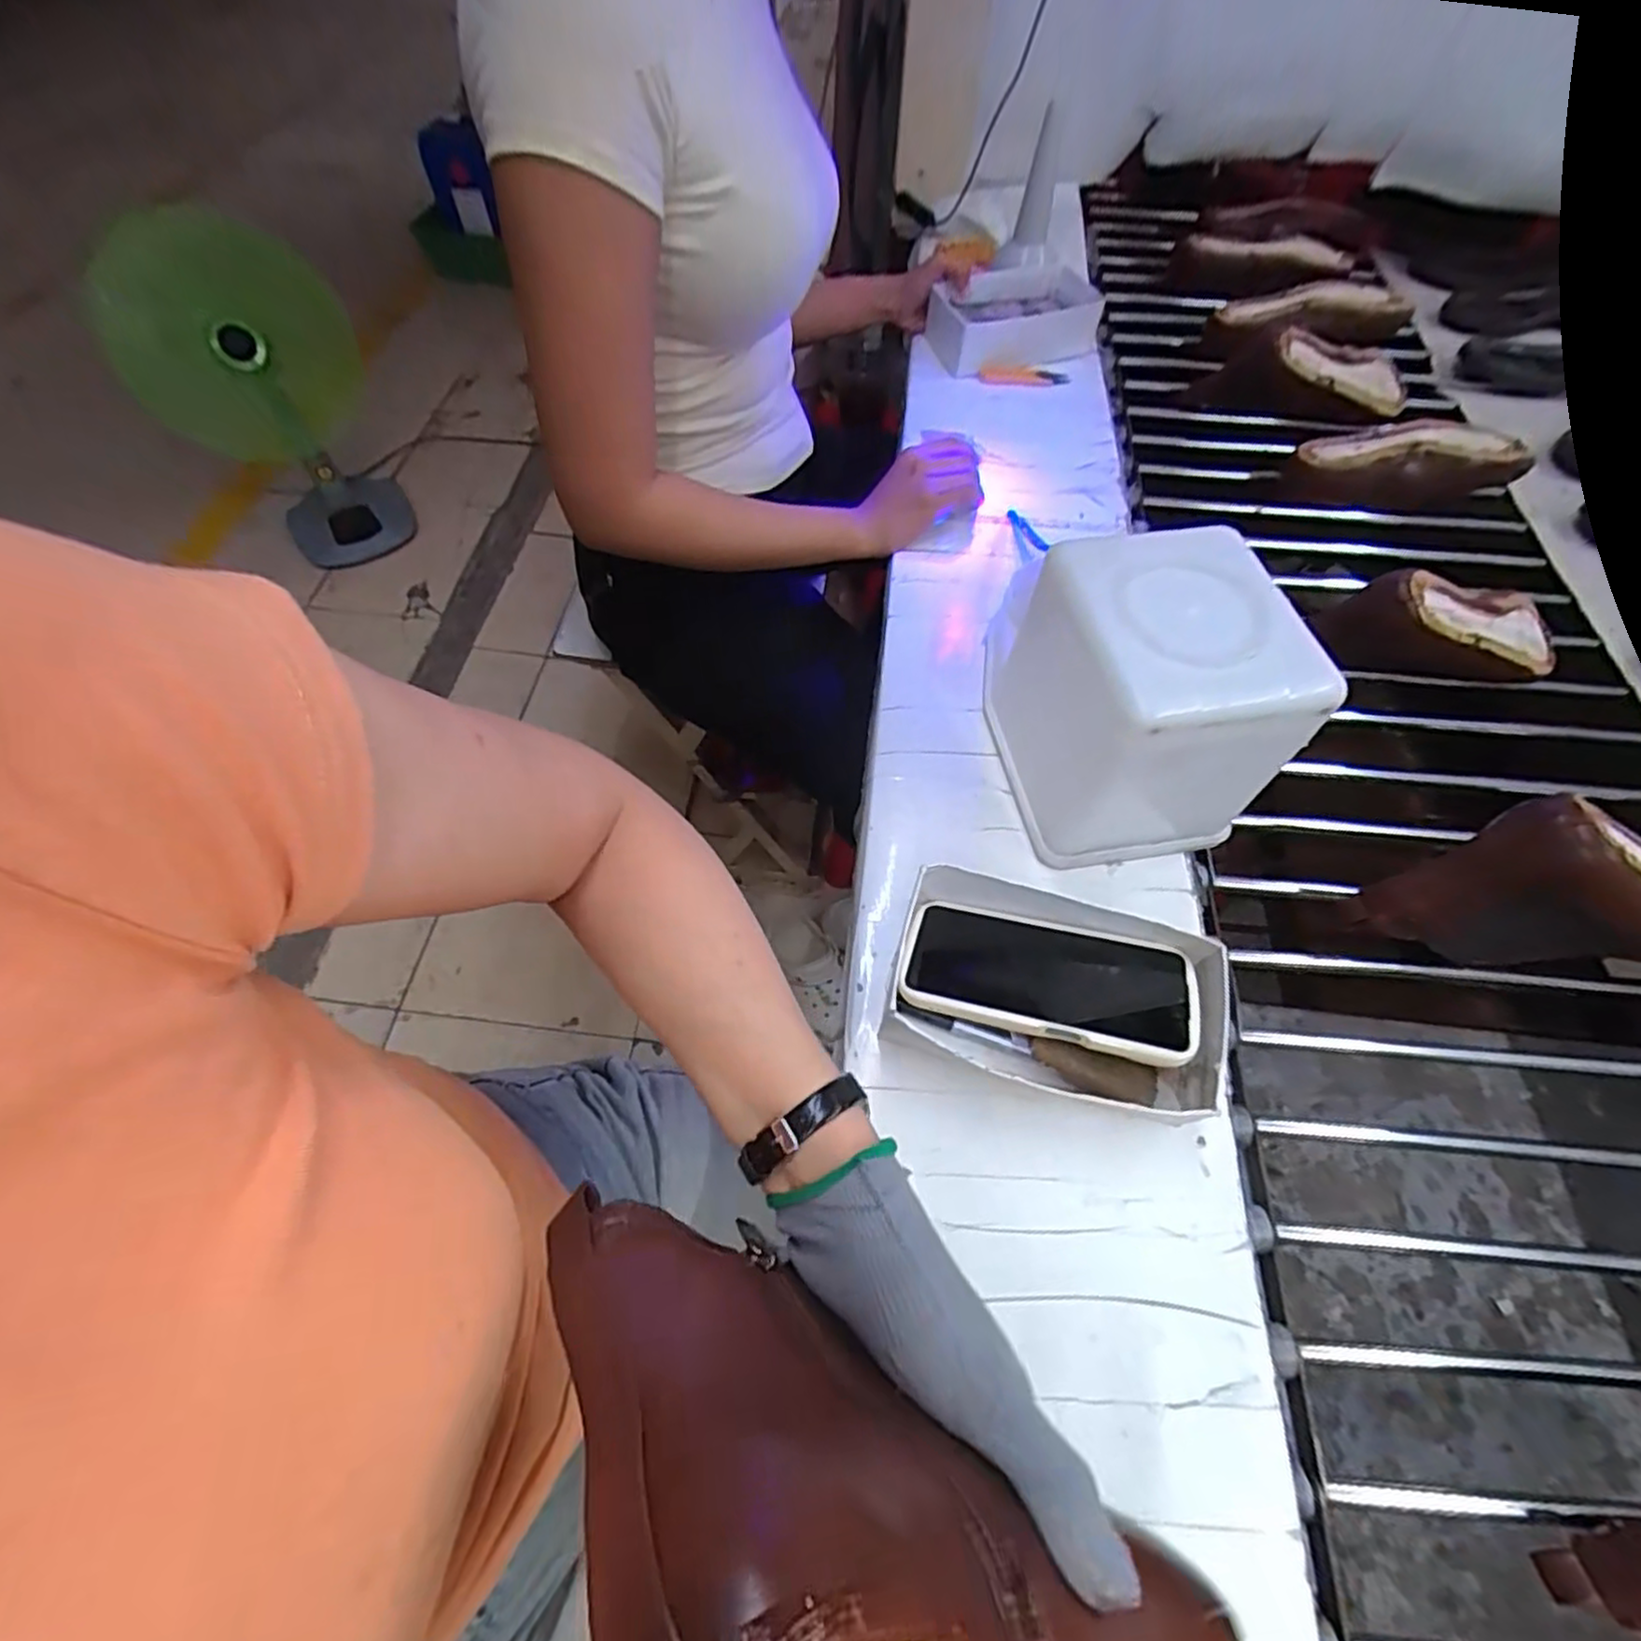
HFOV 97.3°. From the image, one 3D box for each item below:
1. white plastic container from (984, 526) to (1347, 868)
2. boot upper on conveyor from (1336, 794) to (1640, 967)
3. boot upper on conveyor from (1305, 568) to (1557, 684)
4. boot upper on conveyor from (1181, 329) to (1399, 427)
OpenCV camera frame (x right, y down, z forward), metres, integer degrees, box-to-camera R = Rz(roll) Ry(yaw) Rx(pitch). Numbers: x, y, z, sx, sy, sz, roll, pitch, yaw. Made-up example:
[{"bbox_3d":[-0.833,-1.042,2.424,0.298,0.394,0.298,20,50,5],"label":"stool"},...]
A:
[{"bbox_3d":[0.210,-0.077,0.485,0.134,0.167,0.152,-8,59,-5],"label":"white plastic container"},{"bbox_3d":[0.523,0.052,0.484,0.275,0.132,0.071,9,59,5],"label":"boot upper on conveyor"},{"bbox_3d":[0.564,-0.158,0.618,0.257,0.091,0.083,-3,59,-2],"label":"boot upper on conveyor"},{"bbox_3d":[0.578,-0.508,0.857,0.252,0.107,0.057,2,59,1],"label":"boot upper on conveyor"}]

